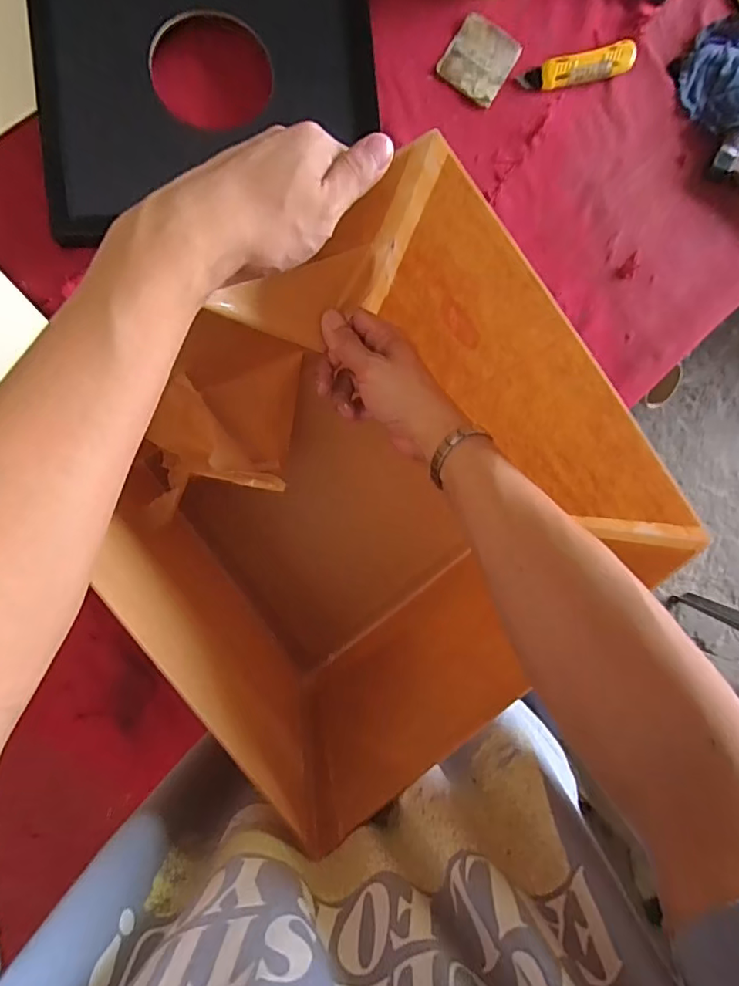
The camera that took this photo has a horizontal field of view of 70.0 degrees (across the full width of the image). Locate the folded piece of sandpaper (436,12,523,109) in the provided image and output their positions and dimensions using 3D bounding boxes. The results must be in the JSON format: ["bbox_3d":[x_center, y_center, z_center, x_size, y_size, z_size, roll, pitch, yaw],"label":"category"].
[{"bbox_3d":[0.132,-0.515,0.625,0.075,0.004,0.089,31,87,-7],"label":"folded piece of sandpaper"}]

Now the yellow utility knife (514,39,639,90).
[{"bbox_3d":[0.253,-0.514,0.639,0.151,0.013,0.033,-17,93,-7],"label":"yellow utility knife"}]

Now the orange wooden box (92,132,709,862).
[{"bbox_3d":[-0.018,-0.002,0.478,0.314,0.343,0.305,-37,95,-6],"label":"orange wooden box"}]

